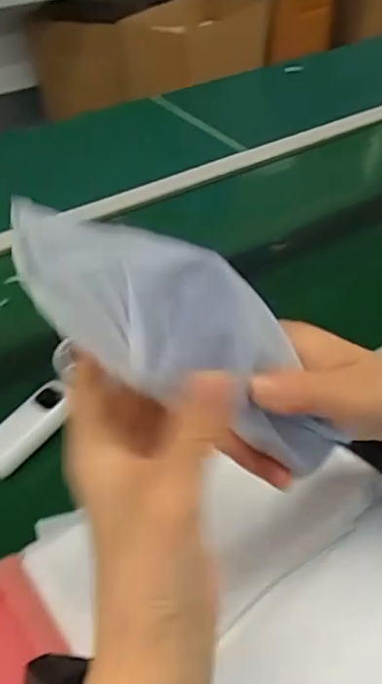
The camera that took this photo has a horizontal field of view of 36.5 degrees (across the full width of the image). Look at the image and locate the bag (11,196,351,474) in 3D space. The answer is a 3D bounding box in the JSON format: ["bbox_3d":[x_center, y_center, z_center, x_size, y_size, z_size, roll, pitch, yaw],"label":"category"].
[{"bbox_3d":[0.010,0.001,0.251,0.183,0.044,0.053,34,33,-31],"label":"bag"}]

